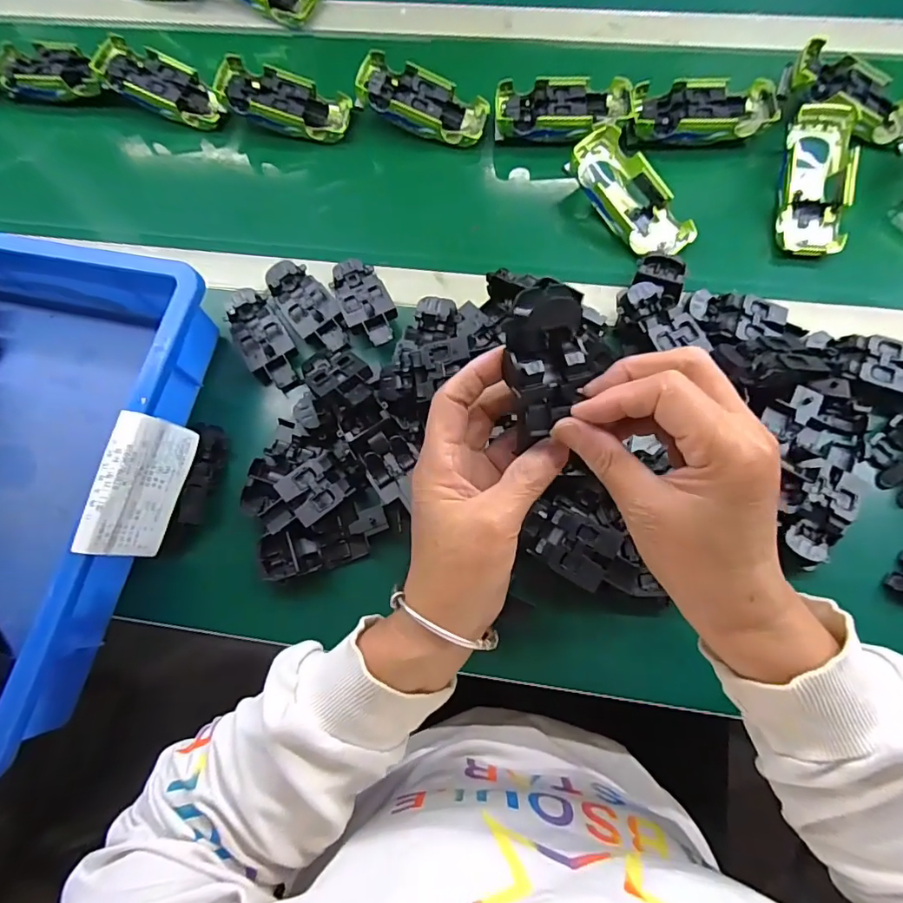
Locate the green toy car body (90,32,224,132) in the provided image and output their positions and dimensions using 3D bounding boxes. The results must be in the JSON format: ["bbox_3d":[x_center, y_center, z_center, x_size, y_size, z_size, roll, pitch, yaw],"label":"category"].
[{"bbox_3d":[-0.311,-0.392,0.529,0.132,0.026,0.056,25,75,-6],"label":"green toy car body"}]

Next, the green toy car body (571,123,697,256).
[{"bbox_3d":[0.164,-0.234,0.459,0.056,0.031,0.131,-38,89,-9],"label":"green toy car body"}]

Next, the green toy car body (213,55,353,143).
[{"bbox_3d":[-0.176,-0.365,0.515,0.139,0.027,0.060,15,74,-8],"label":"green toy car body"}]

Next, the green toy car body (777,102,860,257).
[{"bbox_3d":[0.330,-0.243,0.450,0.054,0.033,0.131,7,88,5],"label":"green toy car body"}]

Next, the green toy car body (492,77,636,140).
[{"bbox_3d":[0.110,-0.337,0.495,0.131,0.034,0.058,3,73,3],"label":"green toy car body"}]

